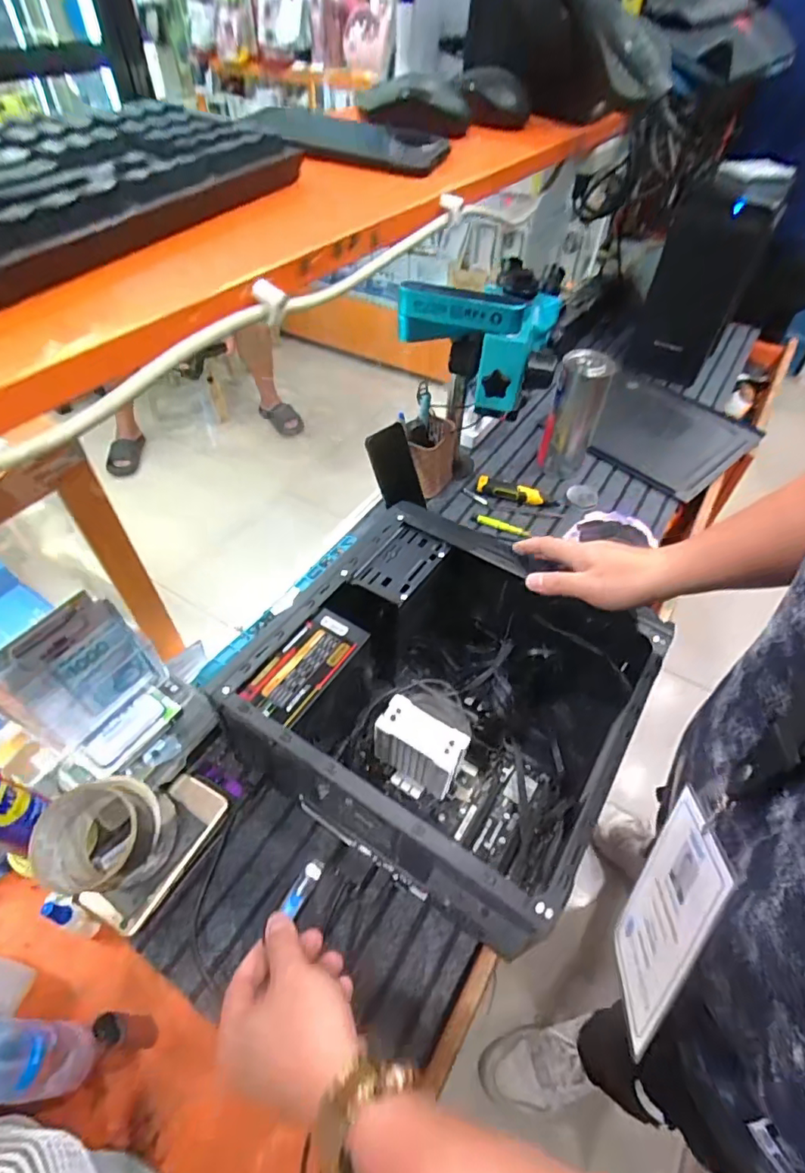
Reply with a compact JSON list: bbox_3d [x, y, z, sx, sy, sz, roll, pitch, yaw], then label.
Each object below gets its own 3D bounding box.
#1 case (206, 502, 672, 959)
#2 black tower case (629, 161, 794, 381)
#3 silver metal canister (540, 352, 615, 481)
[{"bbox_3d":[0.051,0.122,0.596,0.343,0.168,0.336,28,54,21],"label":"case"},{"bbox_3d":[0.651,-0.663,1.177,0.153,0.365,0.213,34,56,25],"label":"black tower case"},{"bbox_3d":[0.298,-0.296,0.940,0.086,0.201,0.074,17,51,12],"label":"silver metal canister"}]

